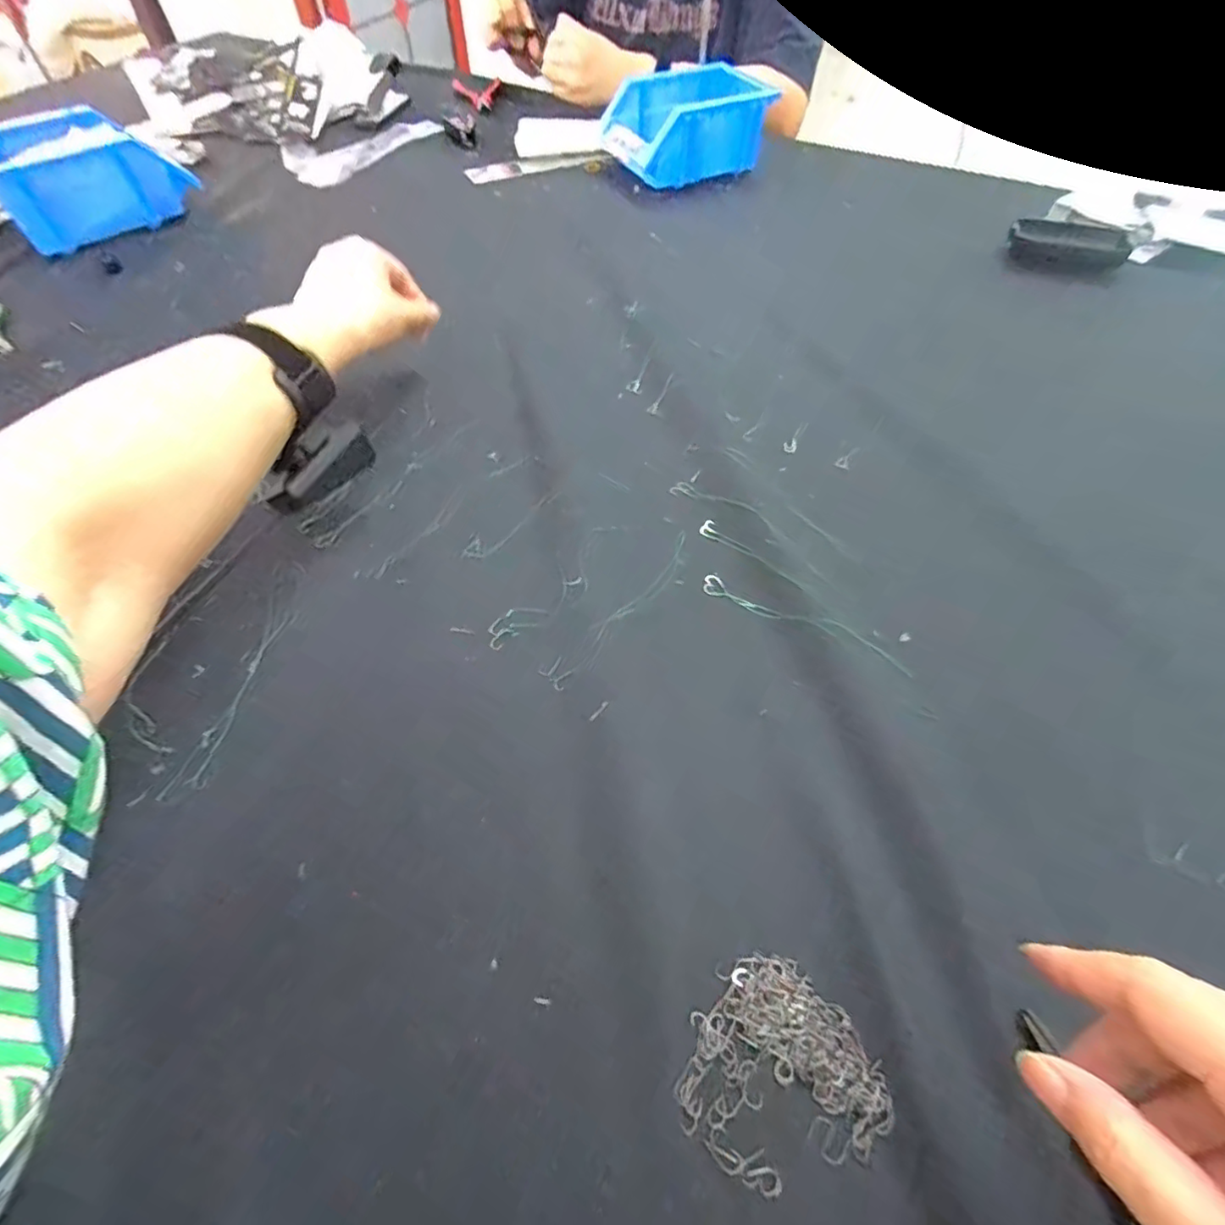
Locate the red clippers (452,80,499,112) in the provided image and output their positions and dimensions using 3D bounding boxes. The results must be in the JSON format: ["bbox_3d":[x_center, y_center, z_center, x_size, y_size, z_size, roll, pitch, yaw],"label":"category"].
[{"bbox_3d":[-0.202,-0.771,0.868,0.069,0.016,0.083,-5,56,-6],"label":"red clippers"}]

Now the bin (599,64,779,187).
[{"bbox_3d":[0.094,-0.593,0.713,0.187,0.075,0.111,-24,60,-15],"label":"bin"}]

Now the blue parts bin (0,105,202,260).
[{"bbox_3d":[-0.563,-0.468,0.618,0.181,0.070,0.119,-38,65,-22],"label":"blue parts bin"}]

